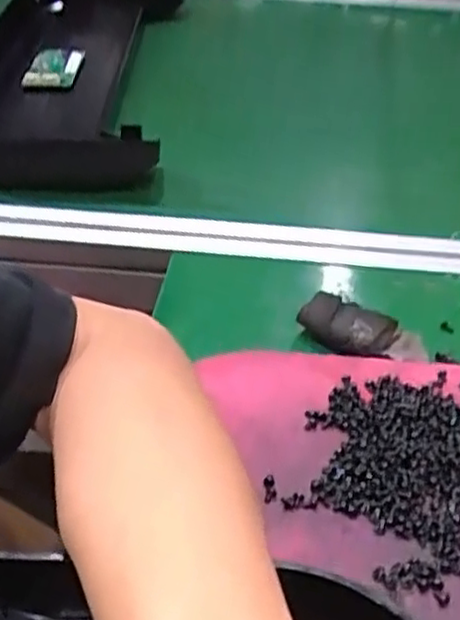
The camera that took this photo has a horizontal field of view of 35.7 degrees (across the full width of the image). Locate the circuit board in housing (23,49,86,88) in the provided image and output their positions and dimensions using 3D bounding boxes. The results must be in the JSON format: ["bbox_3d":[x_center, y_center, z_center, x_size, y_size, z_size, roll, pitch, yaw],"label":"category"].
[{"bbox_3d":[-0.183,-0.252,0.750,0.050,0.016,0.120,3,35,-6],"label":"circuit board in housing"}]

